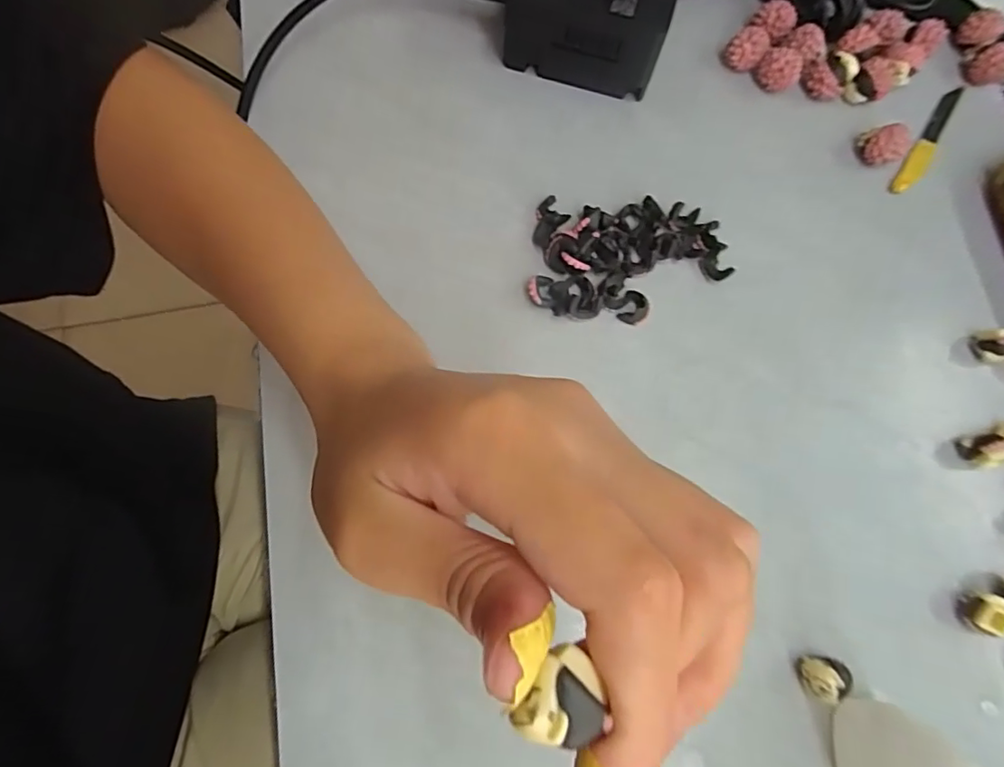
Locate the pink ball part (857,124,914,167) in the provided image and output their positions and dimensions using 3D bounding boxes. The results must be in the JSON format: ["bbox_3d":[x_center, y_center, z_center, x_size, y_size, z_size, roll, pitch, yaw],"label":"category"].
[{"bbox_3d":[0.193,-0.120,0.276,0.021,0.016,0.016,22,74,4],"label":"pink ball part"}]

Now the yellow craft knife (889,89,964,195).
[{"bbox_3d":[0.224,-0.128,0.286,0.012,0.005,0.078,36,76,8],"label":"yellow craft knife"}]

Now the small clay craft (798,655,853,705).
[{"bbox_3d":[0.124,0.115,0.215,0.015,0.018,0.016,1,74,-2],"label":"small clay craft"}]

